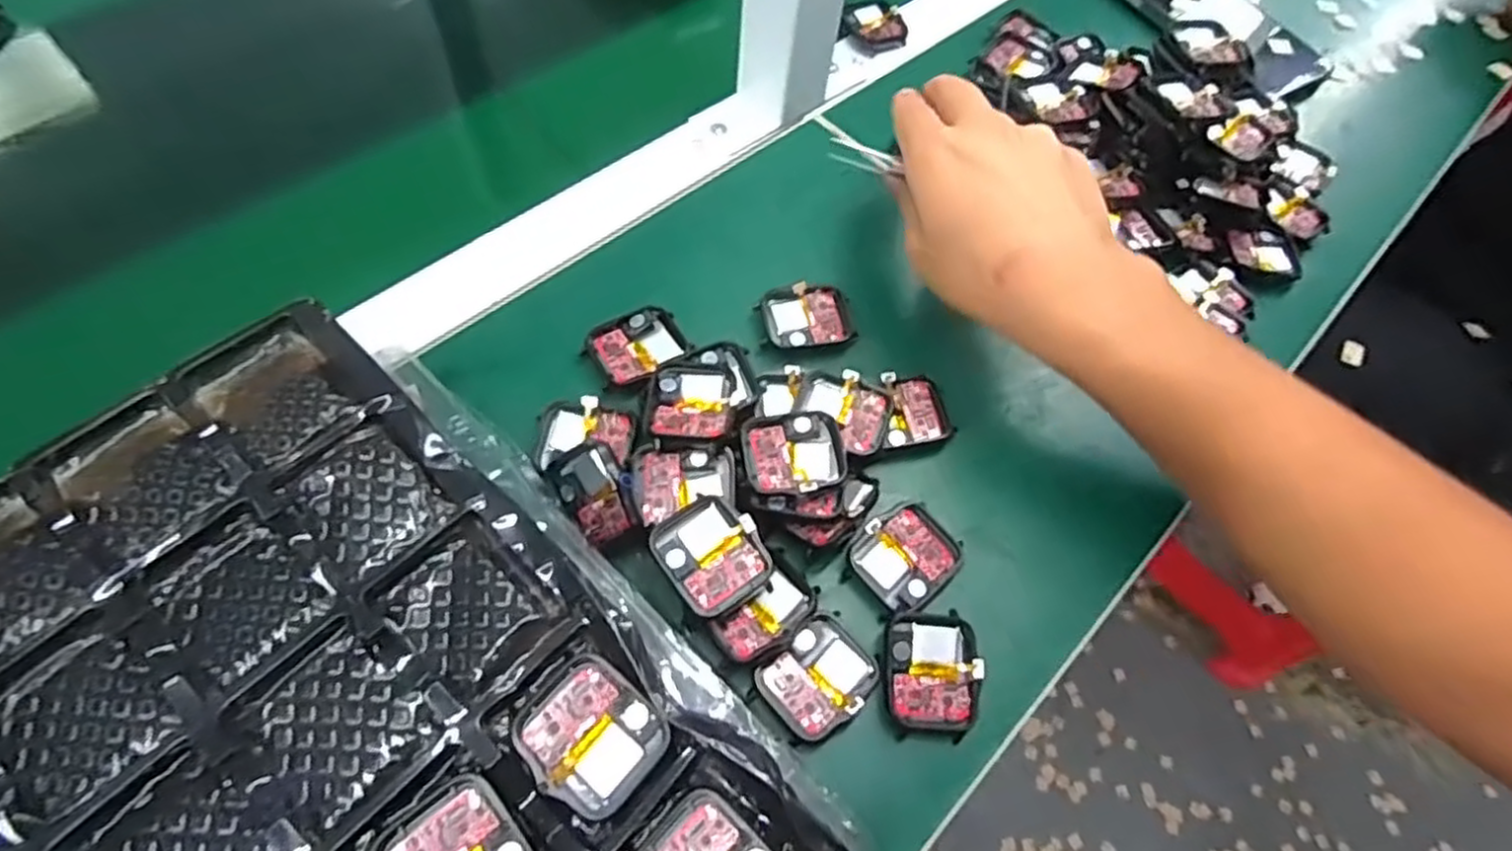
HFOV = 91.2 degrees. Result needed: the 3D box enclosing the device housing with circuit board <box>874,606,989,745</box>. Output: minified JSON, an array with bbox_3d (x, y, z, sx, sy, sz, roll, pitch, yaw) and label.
[{"bbox_3d":[0.069,0.096,0.289,0.038,0.013,0.044,7,60,-2],"label":"device housing with circuit board"}]

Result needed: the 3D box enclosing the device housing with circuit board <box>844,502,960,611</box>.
[{"bbox_3d":[0.063,0.054,0.311,0.041,0.006,0.038,-37,79,-15],"label":"device housing with circuit board"}]

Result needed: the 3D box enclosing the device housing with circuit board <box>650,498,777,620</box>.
[{"bbox_3d":[-0.018,0.051,0.290,0.036,0.016,0.042,-31,68,-21],"label":"device housing with circuit board"}]

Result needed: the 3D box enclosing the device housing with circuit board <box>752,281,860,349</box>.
[{"bbox_3d":[0.025,-0.054,0.367,0.047,0.008,0.034,-8,61,-10],"label":"device housing with circuit board"}]

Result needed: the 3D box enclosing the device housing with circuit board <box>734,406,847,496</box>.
[{"bbox_3d":[0.016,0.014,0.315,0.042,0.013,0.038,-8,61,-10],"label":"device housing with circuit board"}]

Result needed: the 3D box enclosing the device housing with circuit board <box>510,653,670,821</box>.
[{"bbox_3d":[-0.052,0.096,0.232,0.041,0.010,0.037,37,63,15],"label":"device housing with circuit board"}]

